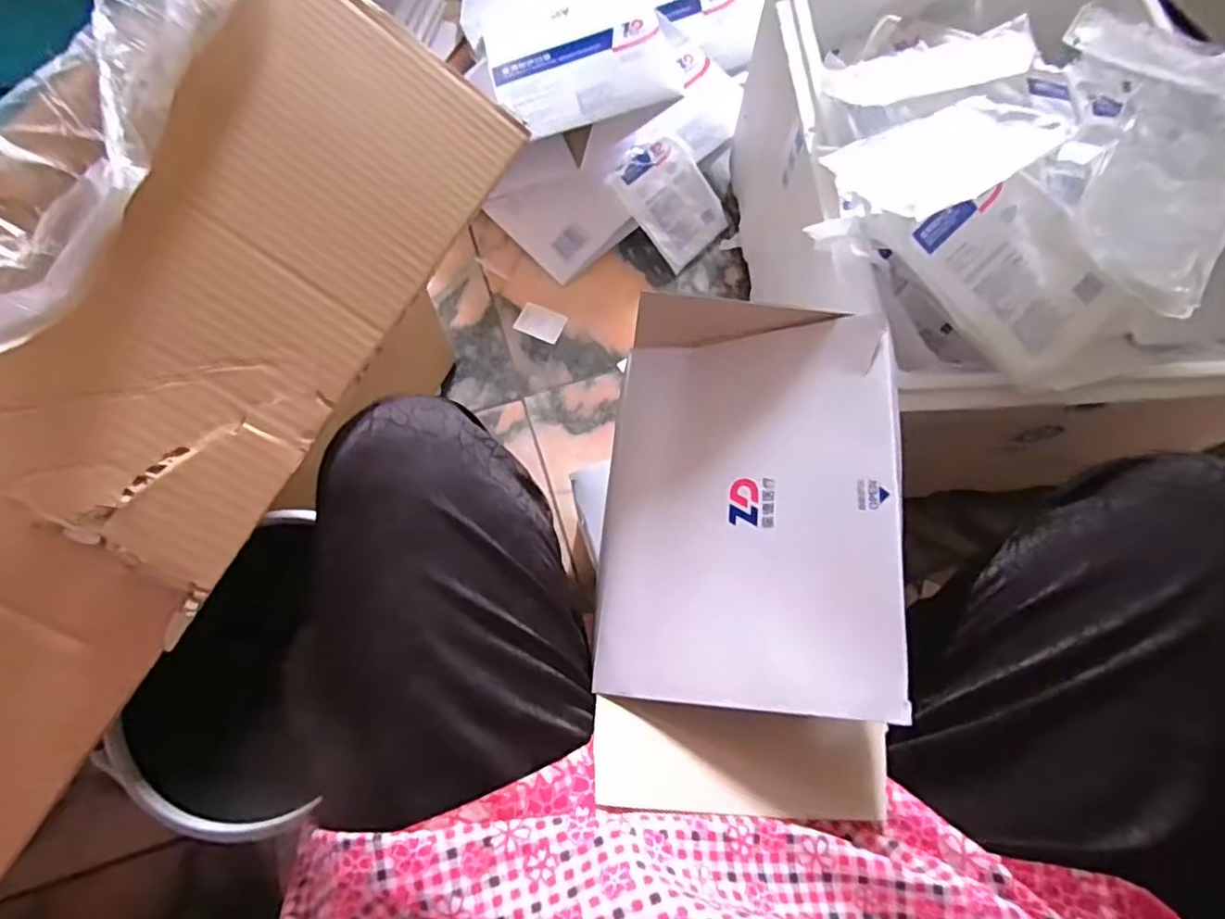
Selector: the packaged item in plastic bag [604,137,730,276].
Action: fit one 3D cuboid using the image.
[{"bbox_3d":[0.088,-0.387,0.931,0.131,0.025,0.171,-46,101,-13],"label":"packaged item in plastic bag"}]

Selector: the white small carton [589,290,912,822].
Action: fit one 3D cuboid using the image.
[{"bbox_3d":[0.094,0.051,0.432,0.194,0.077,0.334,-6,67,25],"label":"white small carton"}]

